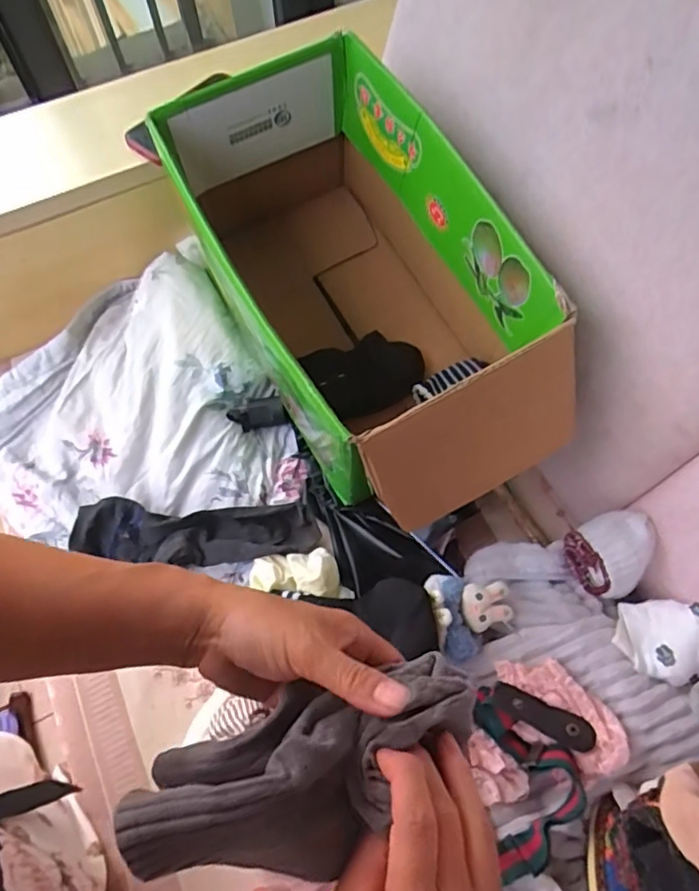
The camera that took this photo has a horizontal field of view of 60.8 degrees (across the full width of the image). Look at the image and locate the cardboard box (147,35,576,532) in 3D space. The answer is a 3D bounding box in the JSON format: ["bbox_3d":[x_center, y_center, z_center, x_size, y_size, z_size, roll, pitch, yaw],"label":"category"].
[{"bbox_3d":[0.027,-0.162,0.658,0.278,0.262,0.489,-25,65,-11],"label":"cardboard box"}]

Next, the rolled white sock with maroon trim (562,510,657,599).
[{"bbox_3d":[0.263,0.108,0.595,0.074,0.053,0.071,-25,65,-11],"label":"rolled white sock with maroon trim"}]

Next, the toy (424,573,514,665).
[{"bbox_3d":[0.121,0.165,0.593,0.079,0.047,0.081,-11,63,-4],"label":"toy"}]

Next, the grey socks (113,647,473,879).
[{"bbox_3d":[-0.014,0.156,0.281,0.172,0.045,0.072,-14,63,-20],"label":"grey socks"}]

